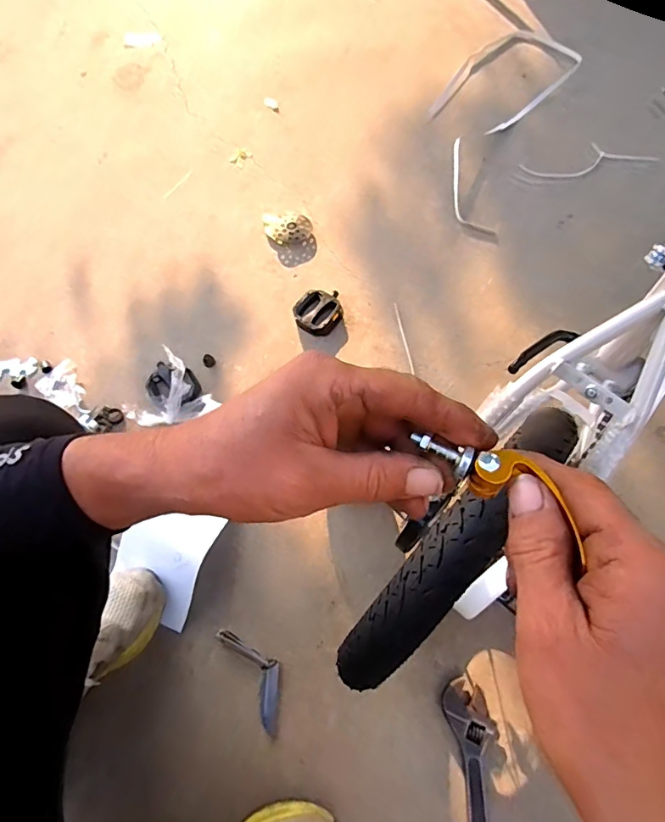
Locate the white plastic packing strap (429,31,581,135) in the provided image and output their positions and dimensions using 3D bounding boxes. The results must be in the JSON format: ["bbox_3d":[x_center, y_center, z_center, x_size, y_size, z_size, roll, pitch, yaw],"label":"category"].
[{"bbox_3d":[0.360,-0.714,1.040,0.329,0.033,0.197,-42,71,-16],"label":"white plastic packing strap"}]

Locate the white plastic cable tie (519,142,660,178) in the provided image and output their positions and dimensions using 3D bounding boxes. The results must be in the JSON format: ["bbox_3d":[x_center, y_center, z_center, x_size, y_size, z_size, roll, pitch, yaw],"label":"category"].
[{"bbox_3d":[0.491,-0.493,0.949,0.245,0.012,0.079,-6,64,5],"label":"white plastic cable tie"}]

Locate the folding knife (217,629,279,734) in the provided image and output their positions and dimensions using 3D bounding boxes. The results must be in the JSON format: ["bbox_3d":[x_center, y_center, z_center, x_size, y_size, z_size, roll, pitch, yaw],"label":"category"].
[{"bbox_3d":[-0.095,0.329,0.613,0.047,0.008,0.131,-32,68,-12],"label":"folding knife"}]

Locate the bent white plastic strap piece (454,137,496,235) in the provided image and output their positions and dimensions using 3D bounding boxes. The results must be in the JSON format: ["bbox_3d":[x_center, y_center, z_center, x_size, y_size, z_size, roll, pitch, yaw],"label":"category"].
[{"bbox_3d":[0.253,-0.422,0.919,0.064,0.011,0.204,-10,80,-3],"label":"bent white plastic strap piece"}]

